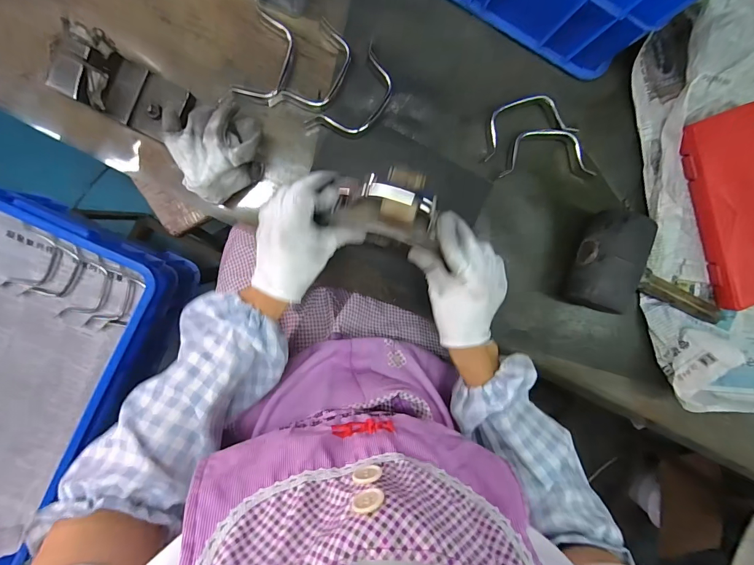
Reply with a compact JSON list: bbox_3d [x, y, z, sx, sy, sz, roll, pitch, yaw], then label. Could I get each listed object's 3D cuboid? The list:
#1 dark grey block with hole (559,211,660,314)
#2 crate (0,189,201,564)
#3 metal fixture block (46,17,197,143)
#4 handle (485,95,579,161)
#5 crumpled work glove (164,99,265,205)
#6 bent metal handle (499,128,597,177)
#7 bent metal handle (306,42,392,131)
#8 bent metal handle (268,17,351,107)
[{"bbox_3d":[0.276,-0.026,0.440,0.063,0.062,0.116,19,94,-7],"label":"dark grey block with hole"},{"bbox_3d":[-0.583,0.139,0.585,0.348,0.178,0.527,24,92,-8],"label":"crate"},{"bbox_3d":[-0.251,-0.194,0.369,0.096,0.079,0.063,25,91,-8],"label":"metal fixture block"},{"bbox_3d":[0.180,-0.192,0.433,0.115,0.023,0.055,-19,98,-3],"label":"handle"},{"bbox_3d":[-0.164,-0.142,0.389,0.085,0.067,0.090,-1,95,-7],"label":"crumpled work glove"},{"bbox_3d":[0.214,-0.161,0.447,0.126,0.016,0.055,-3,97,-5],"label":"bent metal handle"},{"bbox_3d":[-0.020,-0.213,0.414,0.057,0.028,0.126,36,92,-8],"label":"bent metal handle"},{"bbox_3d":[-0.069,-0.233,0.410,0.053,0.018,0.111,34,93,-8],"label":"bent metal handle"}]

